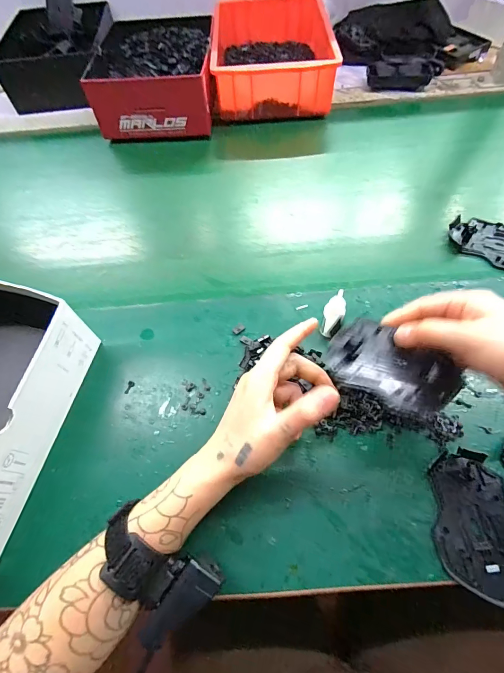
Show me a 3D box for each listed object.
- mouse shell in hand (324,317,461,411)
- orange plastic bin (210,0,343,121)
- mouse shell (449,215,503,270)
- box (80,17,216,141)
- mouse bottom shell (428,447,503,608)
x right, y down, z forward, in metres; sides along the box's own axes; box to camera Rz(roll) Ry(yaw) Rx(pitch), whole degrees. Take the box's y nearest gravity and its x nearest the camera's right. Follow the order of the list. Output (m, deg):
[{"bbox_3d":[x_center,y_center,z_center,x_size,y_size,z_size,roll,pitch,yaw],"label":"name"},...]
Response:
[{"bbox_3d":[0.121,0.023,0.293,0.108,0.022,0.065,18,64,12],"label":"mouse shell in hand"},{"bbox_3d":[0.029,-0.517,0.640,0.208,0.082,0.284,-3,62,2],"label":"orange plastic bin"},{"bbox_3d":[0.320,-0.125,0.456,0.113,0.015,0.068,33,68,19],"label":"mouse shell"},{"bbox_3d":[-0.167,-0.460,0.621,0.194,0.091,0.235,-3,62,2],"label":"box"},{"bbox_3d":[0.198,0.161,0.307,0.071,0.008,0.114,4,62,5],"label":"mouse bottom shell"}]

